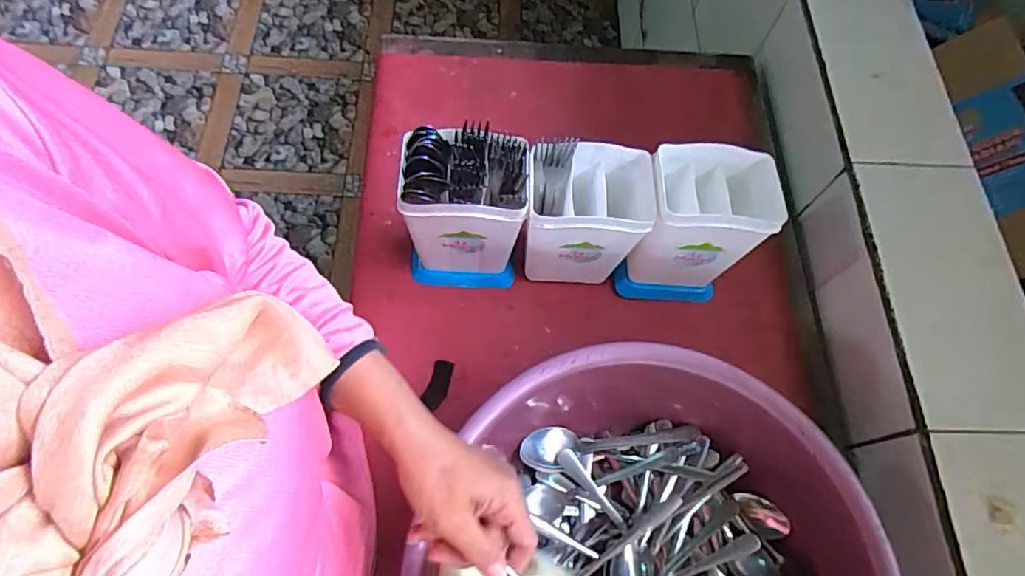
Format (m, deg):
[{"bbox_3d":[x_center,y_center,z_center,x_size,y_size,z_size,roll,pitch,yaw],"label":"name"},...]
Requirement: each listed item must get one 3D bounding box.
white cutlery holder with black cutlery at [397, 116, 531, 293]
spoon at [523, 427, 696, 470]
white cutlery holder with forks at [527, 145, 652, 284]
[{"bbox_3d":[-0.050,-0.075,0.602,0.119,0.184,0.083,3,66,-2],"label":"white cutlery holder with black cutlery"},{"bbox_3d":[0.099,0.154,0.574,0.179,0.017,0.037,-6,67,-5],"label":"spoon"},{"bbox_3d":[0.080,-0.069,0.623,0.130,0.168,0.086,2,66,-2],"label":"white cutlery holder with forks"}]

